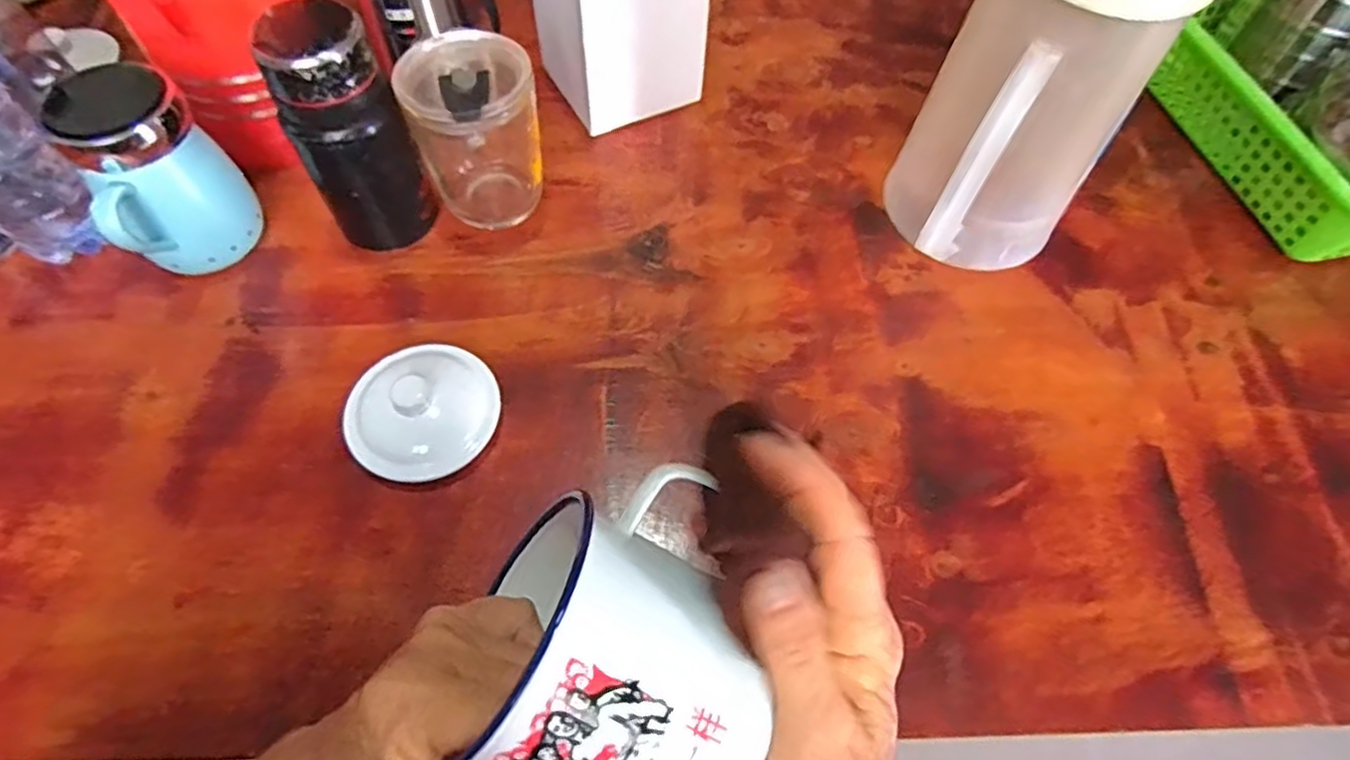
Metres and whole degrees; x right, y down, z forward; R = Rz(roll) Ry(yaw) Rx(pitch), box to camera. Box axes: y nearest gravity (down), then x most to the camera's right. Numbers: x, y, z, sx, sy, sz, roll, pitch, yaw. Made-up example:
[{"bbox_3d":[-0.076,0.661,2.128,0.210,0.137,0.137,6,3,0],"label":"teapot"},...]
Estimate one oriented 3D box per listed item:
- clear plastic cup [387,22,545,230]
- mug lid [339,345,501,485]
[{"bbox_3d":[-0.137,-0.170,0.498,0.080,0.116,0.081,1,60,-1],"label":"clear plastic cup"},{"bbox_3d":[-0.160,0.015,0.440,0.091,0.039,0.086,1,60,-1],"label":"mug lid"}]

